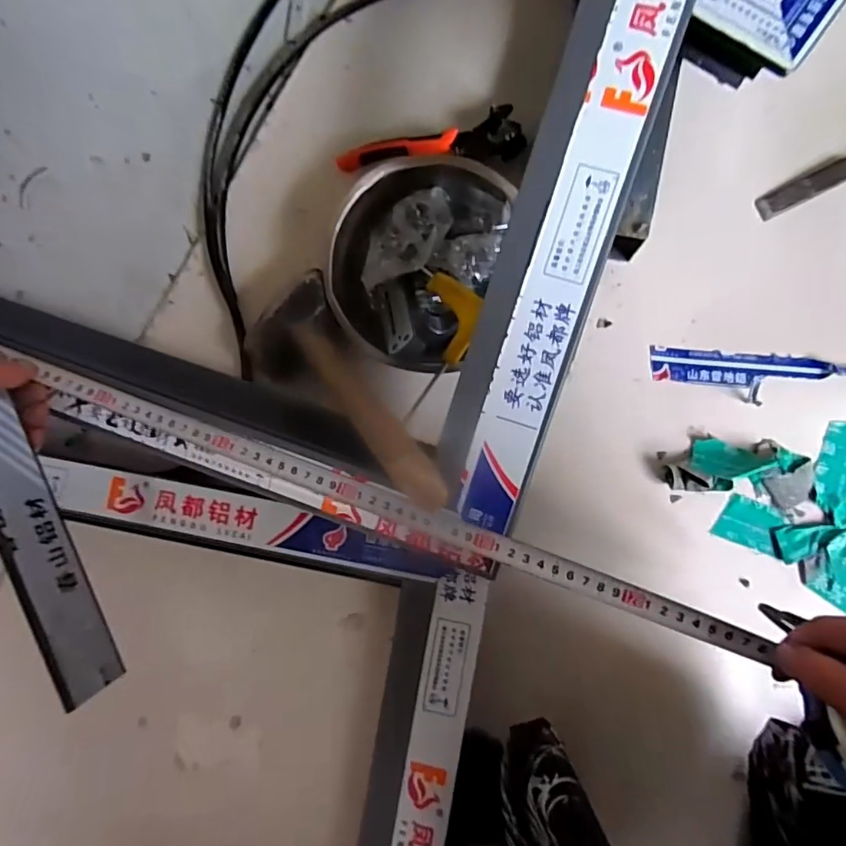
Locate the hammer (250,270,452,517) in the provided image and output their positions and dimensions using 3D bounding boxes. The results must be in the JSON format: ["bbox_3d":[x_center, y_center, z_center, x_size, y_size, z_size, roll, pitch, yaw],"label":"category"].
[{"bbox_3d":[-0.059,-0.019,0.422,0.099,0.046,0.234,-43,57,0],"label":"hammer"}]

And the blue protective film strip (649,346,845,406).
[{"bbox_3d":[0.304,-0.041,0.483,0.188,0.015,0.046,5,86,5],"label":"blue protective film strip"}]

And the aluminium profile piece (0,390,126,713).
[{"bbox_3d":[-0.285,0.044,0.379,0.014,0.050,0.307,-21,90,3],"label":"aluminium profile piece"}]

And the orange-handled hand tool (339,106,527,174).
[{"bbox_3d":[0.007,-0.263,0.509,0.173,0.028,0.038,-3,86,4],"label":"orange-handled hand tool"}]

